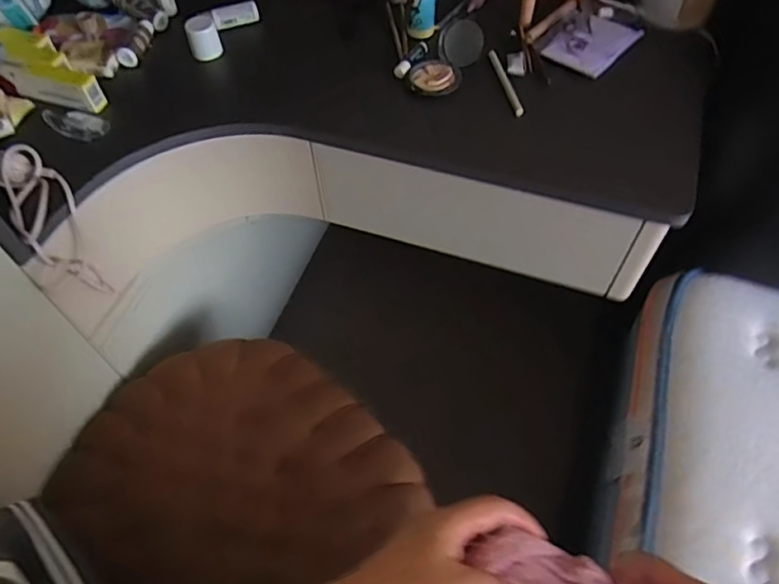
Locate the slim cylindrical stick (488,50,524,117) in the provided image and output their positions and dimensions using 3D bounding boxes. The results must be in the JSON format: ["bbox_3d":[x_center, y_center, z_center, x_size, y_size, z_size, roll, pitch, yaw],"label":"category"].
[{"bbox_3d":[0.152,-0.280,0.770,0.013,0.011,0.131,-9,55,-6],"label":"slim cylindrical stick"}]

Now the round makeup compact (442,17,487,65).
[{"bbox_3d":[0.099,-0.339,0.777,0.068,0.056,0.016,41,41,18],"label":"round makeup compact"}]

